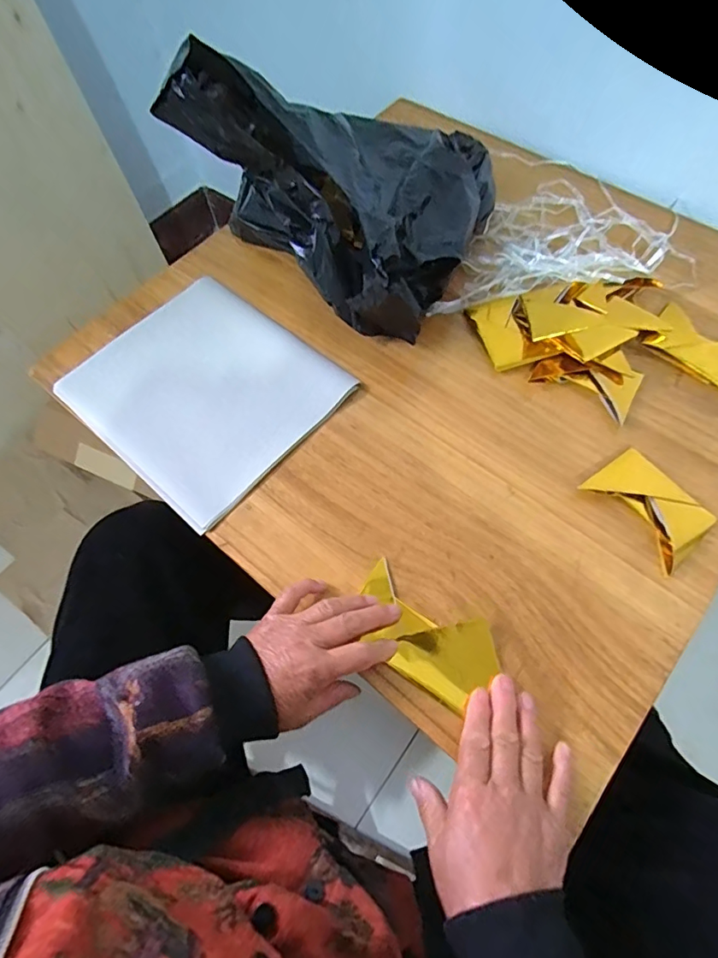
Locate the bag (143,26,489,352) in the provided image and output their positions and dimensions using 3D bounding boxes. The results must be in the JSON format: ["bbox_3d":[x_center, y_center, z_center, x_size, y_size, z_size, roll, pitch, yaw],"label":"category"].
[{"bbox_3d":[-0.003,-0.354,0.554,0.320,0.175,0.292,34,71,17],"label":"bag"}]

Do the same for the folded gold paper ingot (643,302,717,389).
[{"bbox_3d":[0.356,-0.139,0.524,0.094,0.016,0.067,33,70,17],"label":"folded gold paper ingot"}]

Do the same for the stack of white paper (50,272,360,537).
[{"bbox_3d":[-0.160,-0.099,0.530,0.245,0.015,0.221,38,72,18],"label":"stack of white paper"}]

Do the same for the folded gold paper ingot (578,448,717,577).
[{"bbox_3d":[0.261,0.024,0.448,0.071,0.012,0.100,-32,67,-12],"label":"folded gold paper ingot"}]

